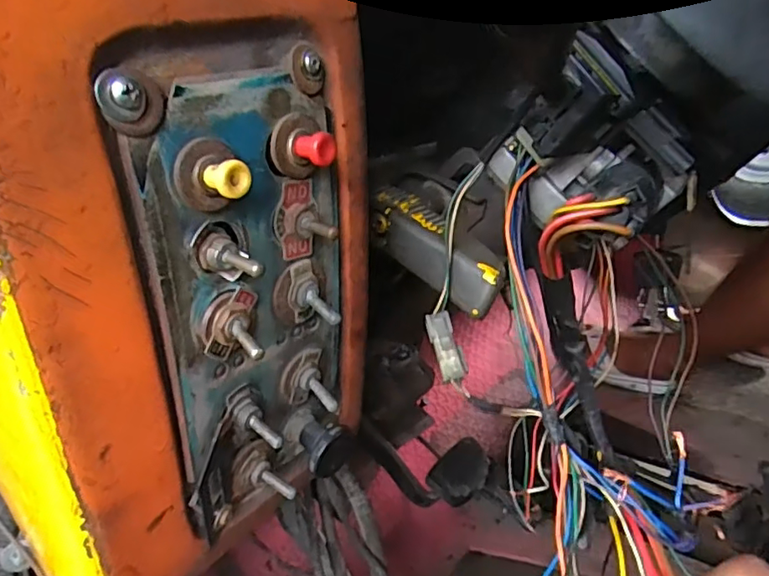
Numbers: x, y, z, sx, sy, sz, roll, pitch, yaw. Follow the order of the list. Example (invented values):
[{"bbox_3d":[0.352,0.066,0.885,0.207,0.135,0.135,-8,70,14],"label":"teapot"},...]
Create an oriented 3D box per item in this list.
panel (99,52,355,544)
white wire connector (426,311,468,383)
[{"bbox_3d":[-0.049,0.017,0.243,0.031,0.203,0.087,21,35,36],"label":"panel"},{"bbox_3d":[0.032,0.029,0.290,0.014,0.035,0.008,-13,-18,-13],"label":"white wire connector"}]

